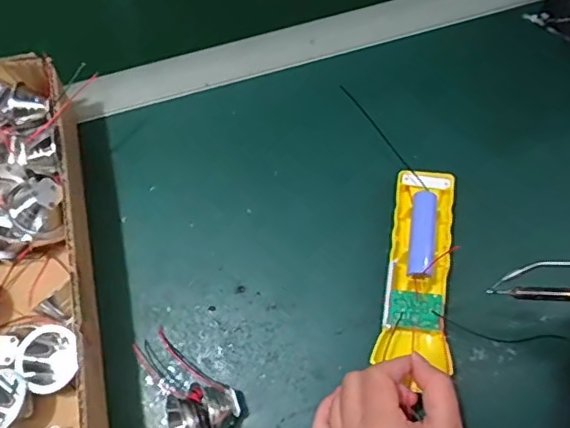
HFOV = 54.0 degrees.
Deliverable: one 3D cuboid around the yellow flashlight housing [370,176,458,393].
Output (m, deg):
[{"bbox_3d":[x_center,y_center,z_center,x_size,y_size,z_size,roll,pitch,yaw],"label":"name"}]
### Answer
[{"bbox_3d":[0.099,0.035,0.406,0.046,0.032,0.142,10,67,2],"label":"yellow flashlight housing"}]

